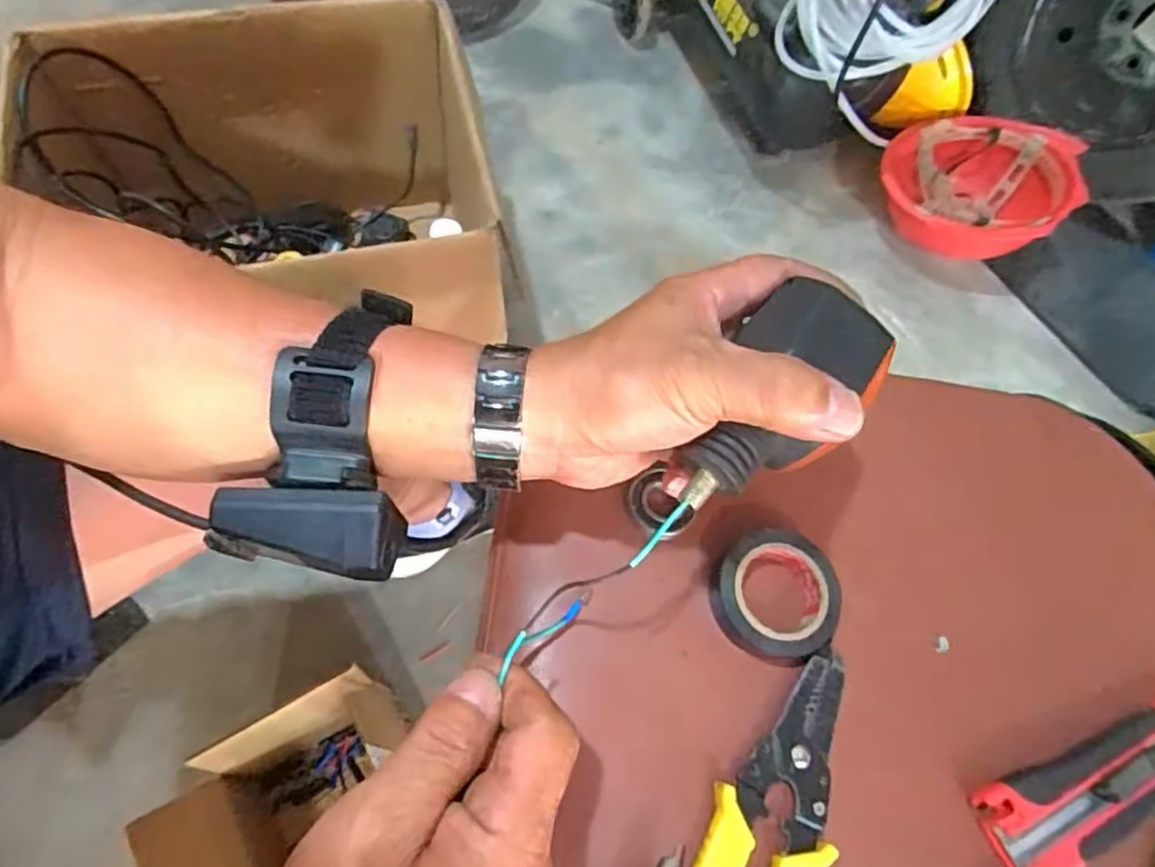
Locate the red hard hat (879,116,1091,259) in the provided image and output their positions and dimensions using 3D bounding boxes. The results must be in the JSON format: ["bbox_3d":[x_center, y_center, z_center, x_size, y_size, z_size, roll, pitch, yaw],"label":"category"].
[{"bbox_3d":[0.540,-0.331,0.974,0.234,0.134,0.189,18,66,3],"label":"red hard hat"}]

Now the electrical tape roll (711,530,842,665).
[{"bbox_3d":[0.092,0.075,0.323,0.055,0.017,0.056,2,66,-4],"label":"electrical tape roll"}]

